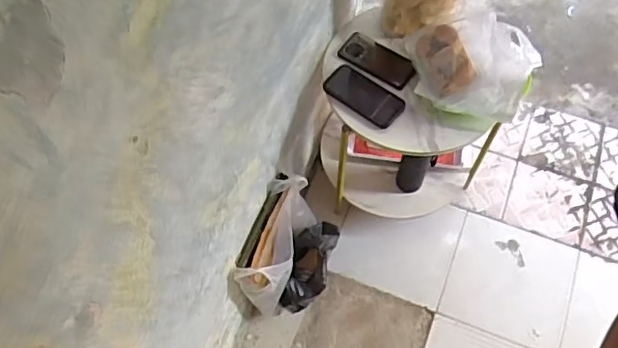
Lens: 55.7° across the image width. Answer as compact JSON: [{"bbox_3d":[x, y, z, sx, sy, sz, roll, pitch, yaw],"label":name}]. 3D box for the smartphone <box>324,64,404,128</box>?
[{"bbox_3d":[0.114,-0.169,1.234,0.174,0.011,0.086,33,69,16],"label":"smartphone"}]

